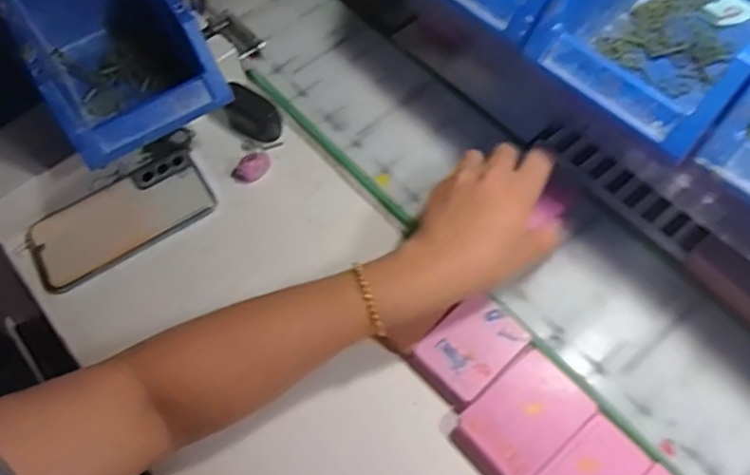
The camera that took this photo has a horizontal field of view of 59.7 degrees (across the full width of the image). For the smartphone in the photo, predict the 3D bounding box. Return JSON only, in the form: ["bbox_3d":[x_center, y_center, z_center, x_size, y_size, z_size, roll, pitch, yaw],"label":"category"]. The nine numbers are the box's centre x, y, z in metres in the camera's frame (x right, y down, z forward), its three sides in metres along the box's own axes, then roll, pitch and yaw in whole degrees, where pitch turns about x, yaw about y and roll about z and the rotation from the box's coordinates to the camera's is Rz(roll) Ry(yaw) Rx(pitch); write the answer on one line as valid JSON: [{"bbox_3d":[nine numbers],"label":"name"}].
[{"bbox_3d":[-0.212,-0.016,0.545,0.150,0.013,0.071,-29,63,-12],"label":"smartphone"}]

